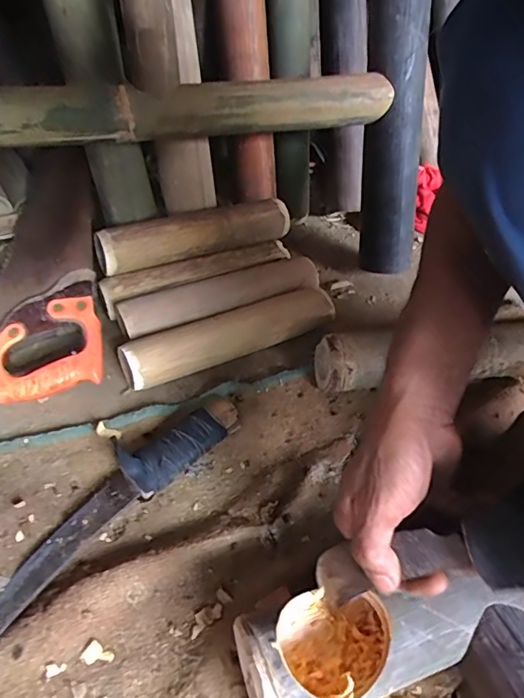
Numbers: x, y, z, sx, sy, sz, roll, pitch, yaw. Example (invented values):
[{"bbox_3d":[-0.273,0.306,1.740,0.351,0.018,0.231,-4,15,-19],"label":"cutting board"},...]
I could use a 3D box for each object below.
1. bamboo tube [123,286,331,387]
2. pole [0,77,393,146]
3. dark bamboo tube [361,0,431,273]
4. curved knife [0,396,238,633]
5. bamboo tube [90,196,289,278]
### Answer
[{"bbox_3d":[-0.037,-0.016,0.608,0.265,0.052,0.053,-18,48,-22],"label":"bamboo tube"},{"bbox_3d":[-0.122,-0.278,0.581,0.602,0.060,0.047,-11,46,-16],"label":"pole"},{"bbox_3d":[0.175,-0.351,0.655,0.078,0.493,0.060,-7,24,-11],"label":"dark bamboo tube"},{"bbox_3d":[-0.136,0.135,0.453,0.059,0.033,0.288,30,49,25],"label":"curved knife"},{"bbox_3d":[-0.089,-0.156,0.670,0.258,0.061,0.048,-17,47,-21],"label":"bamboo tube"}]

